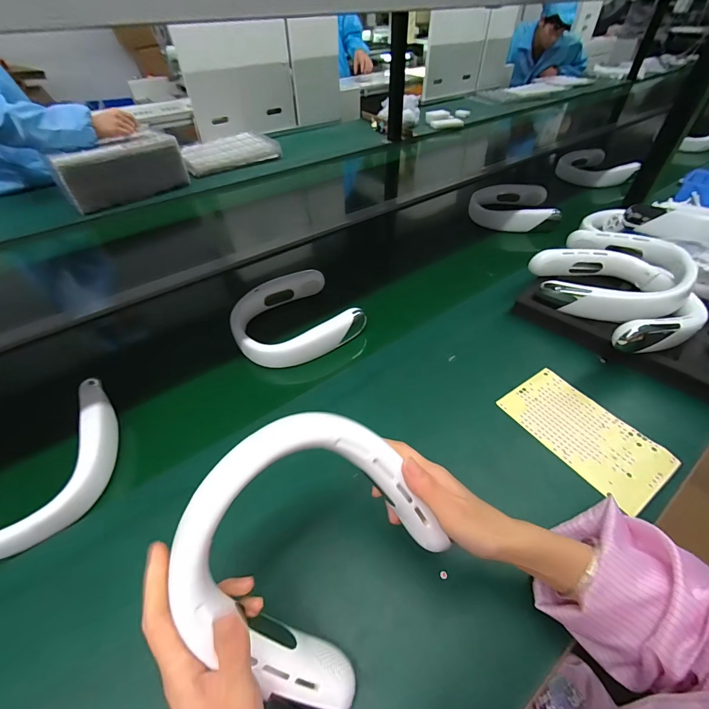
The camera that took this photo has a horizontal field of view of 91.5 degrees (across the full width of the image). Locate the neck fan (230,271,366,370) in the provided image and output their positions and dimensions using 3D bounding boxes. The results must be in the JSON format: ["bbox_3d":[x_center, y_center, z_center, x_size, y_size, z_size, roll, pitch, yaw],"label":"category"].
[{"bbox_3d":[-0.108,-0.066,0.598,0.198,0.045,0.188,-27,54,-23],"label":"neck fan"}]

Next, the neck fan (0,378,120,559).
[{"bbox_3d":[-0.393,0.136,0.414,0.185,0.042,0.196,-20,51,-18],"label":"neck fan"}]

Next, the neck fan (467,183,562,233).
[{"bbox_3d":[0.413,-0.377,0.891,0.211,0.070,0.168,22,51,18],"label":"neck fan"}]

